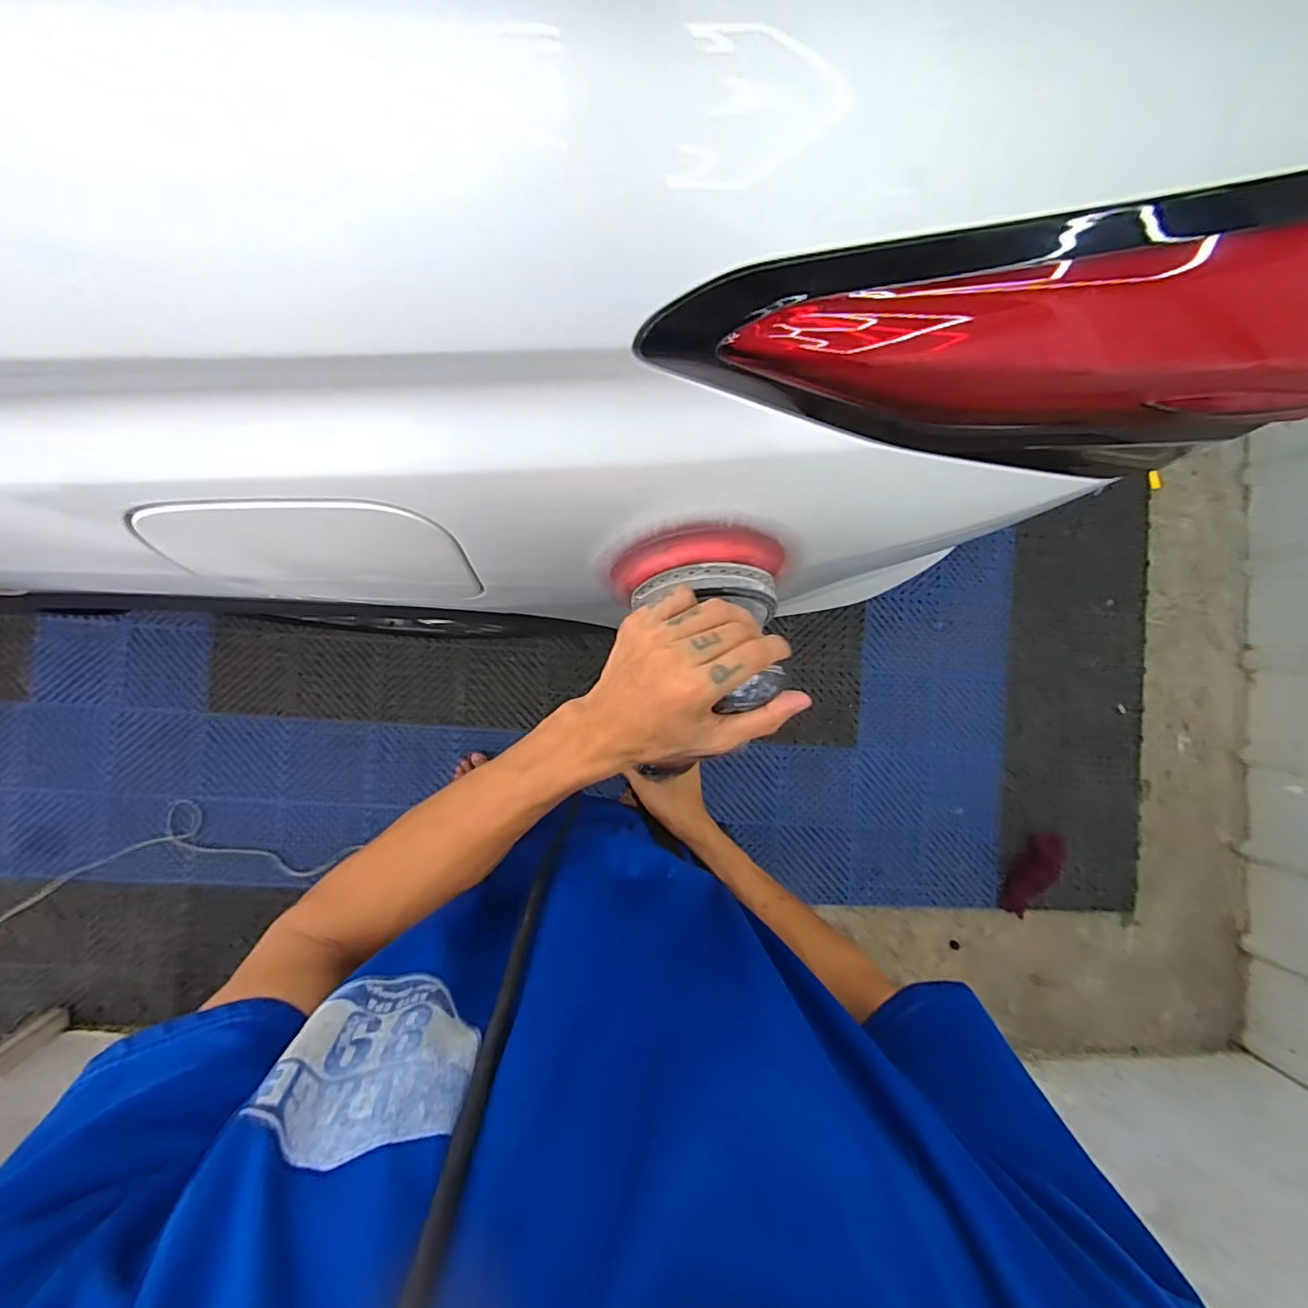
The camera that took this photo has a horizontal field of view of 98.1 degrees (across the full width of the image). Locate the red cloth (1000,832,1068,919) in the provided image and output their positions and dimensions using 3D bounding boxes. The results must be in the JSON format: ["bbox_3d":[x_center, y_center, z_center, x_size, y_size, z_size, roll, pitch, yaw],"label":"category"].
[{"bbox_3d":[0.974,0.561,1.451,0.100,0.017,0.233,39,86,-3],"label":"red cloth"}]

